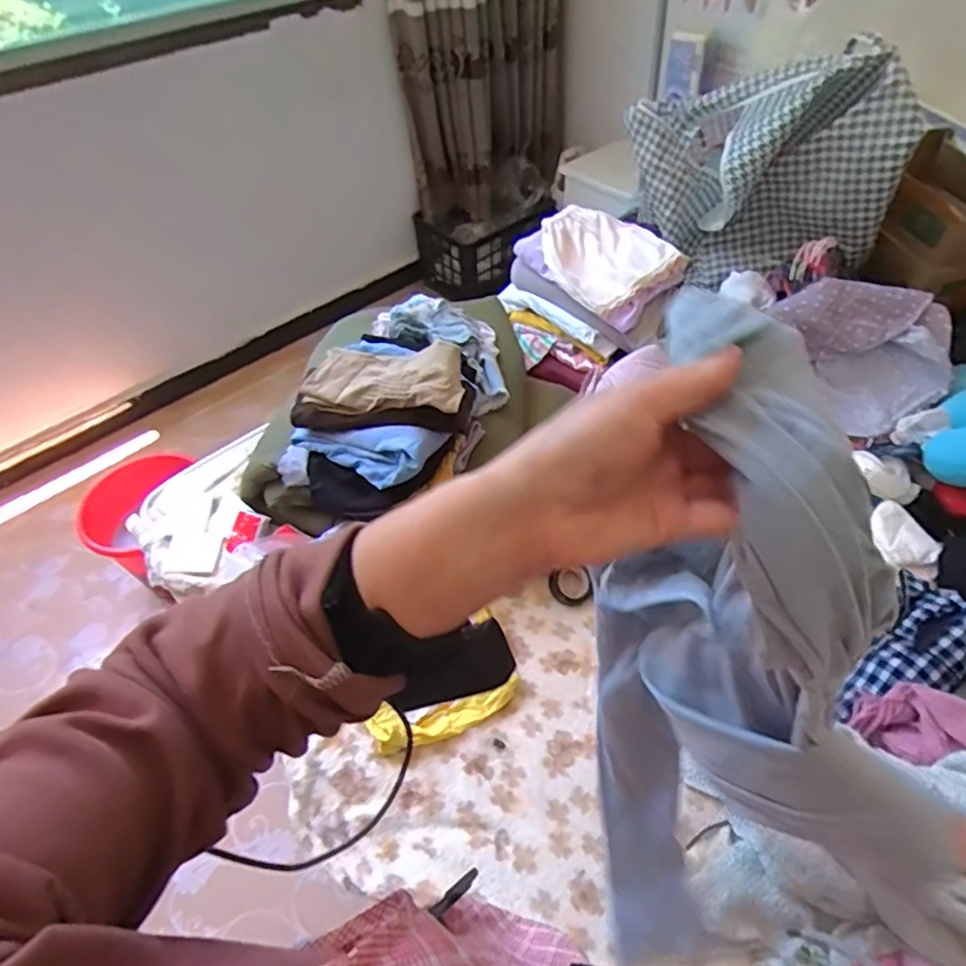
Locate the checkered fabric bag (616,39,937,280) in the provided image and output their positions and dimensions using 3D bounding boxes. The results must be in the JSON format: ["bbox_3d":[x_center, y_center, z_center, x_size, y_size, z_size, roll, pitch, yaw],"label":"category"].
[{"bbox_3d":[0.578,-0.662,1.289,0.530,0.407,0.228,27,56,23],"label":"checkered fabric bag"}]

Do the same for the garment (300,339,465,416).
[{"bbox_3d":[-0.145,-0.166,0.939,0.250,0.058,0.124,10,51,11],"label":"garment"}]

